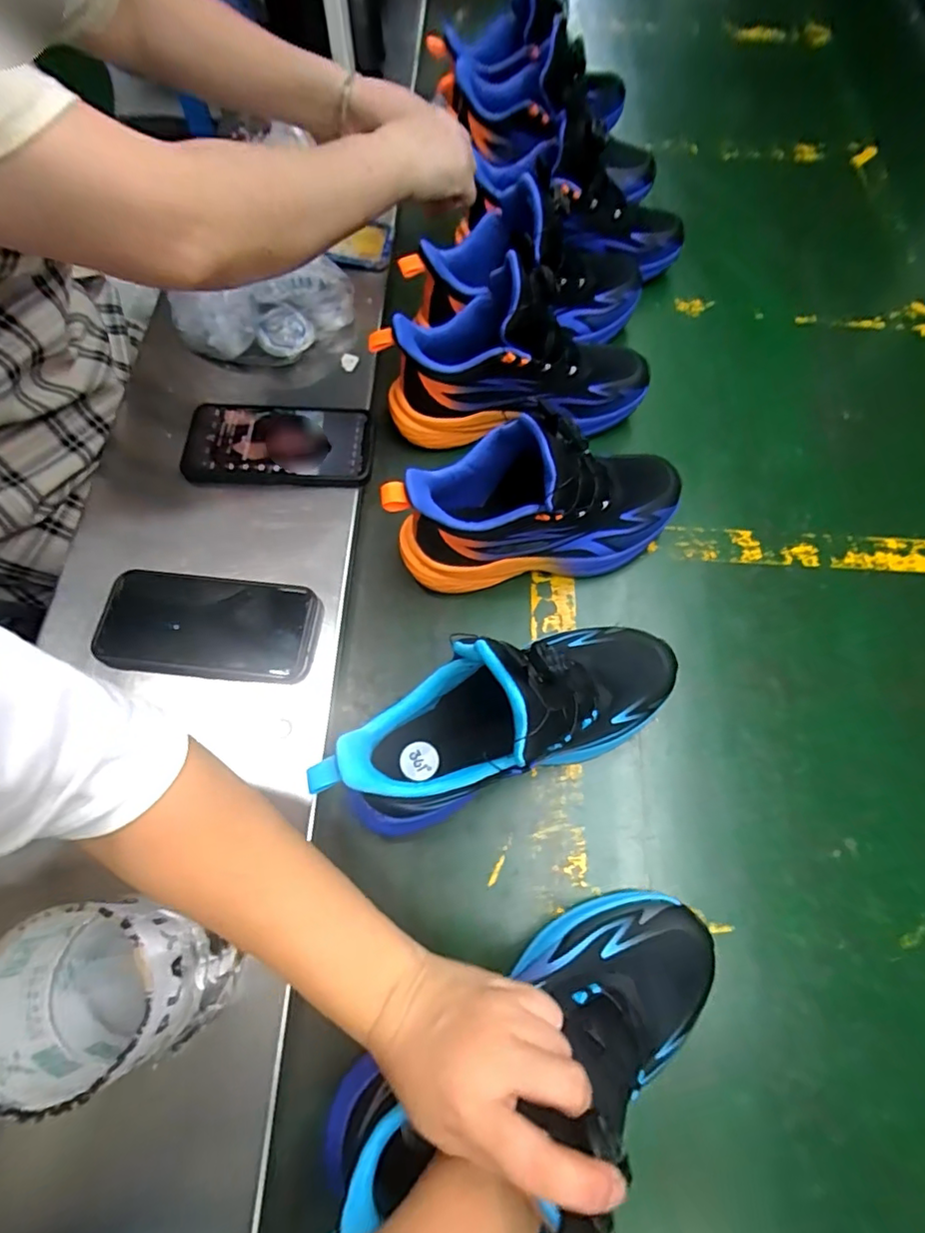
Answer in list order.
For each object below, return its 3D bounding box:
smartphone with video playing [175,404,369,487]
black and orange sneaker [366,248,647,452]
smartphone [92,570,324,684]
[{"bbox_3d":[-0.165,-0.156,0.502,0.167,0.011,0.080,2,67,-1],"label":"smartphone with video playing"},{"bbox_3d":[0.051,-0.229,0.499,0.248,0.139,0.081,-3,67,-4],"label":"black and orange sneaker"},{"bbox_3d":[-0.197,0.008,0.440,0.162,0.017,0.083,5,64,0],"label":"smartphone"}]

